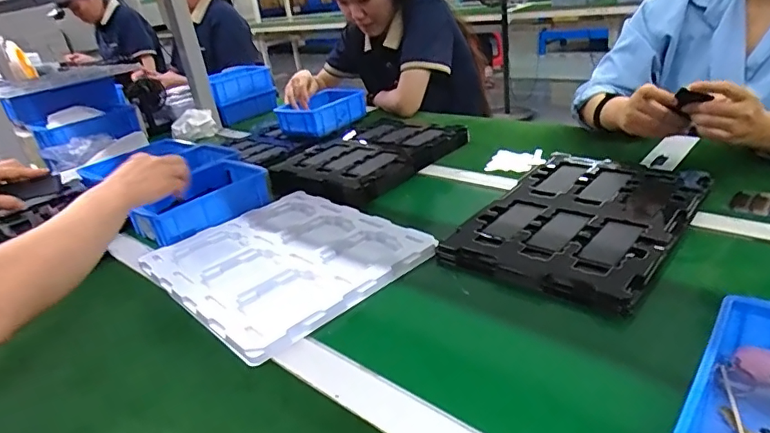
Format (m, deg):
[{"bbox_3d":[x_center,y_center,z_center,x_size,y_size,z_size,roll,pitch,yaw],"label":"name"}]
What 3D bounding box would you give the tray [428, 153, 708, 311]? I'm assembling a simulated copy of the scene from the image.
[{"bbox_3d":[0.255,-0.004,0.660,0.227,0.028,0.331,16,35,40],"label":"tray"}]

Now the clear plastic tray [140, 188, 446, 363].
[{"bbox_3d":[-0.133,0.051,0.670,0.273,0.020,0.307,-28,32,-35],"label":"clear plastic tray"}]

